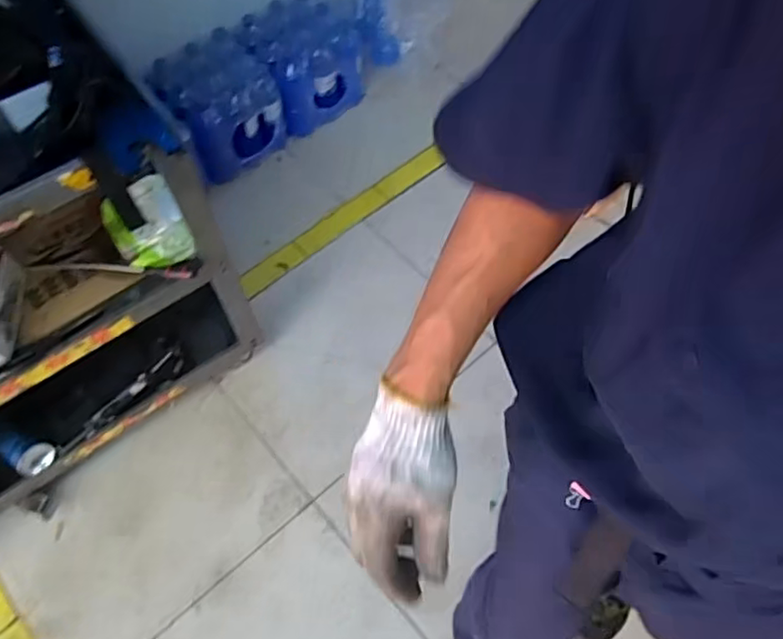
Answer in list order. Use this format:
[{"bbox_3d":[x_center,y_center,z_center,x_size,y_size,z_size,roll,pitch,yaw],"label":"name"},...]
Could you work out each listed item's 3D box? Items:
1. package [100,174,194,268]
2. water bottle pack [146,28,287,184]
[{"bbox_3d":[-0.454,-0.176,1.146,0.129,0.078,0.159,-26,65,-14],"label":"package"},{"bbox_3d":[-0.503,-0.635,1.827,0.302,0.264,0.295,-32,66,-16],"label":"water bottle pack"}]

